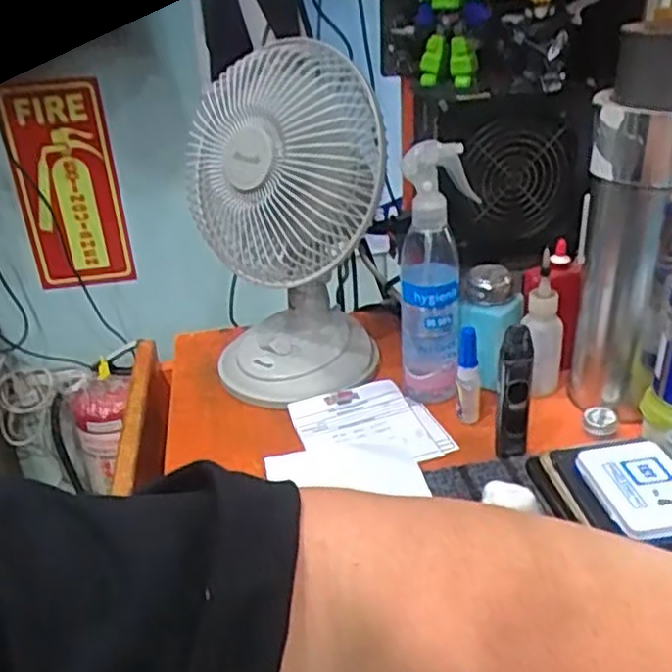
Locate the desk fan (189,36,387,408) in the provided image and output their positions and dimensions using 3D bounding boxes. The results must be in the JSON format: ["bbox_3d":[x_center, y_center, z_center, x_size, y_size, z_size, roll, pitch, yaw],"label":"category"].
[{"bbox_3d":[-0.039,-0.092,0.621,0.148,0.269,0.125,-7,29,-6],"label":"desk fan"}]

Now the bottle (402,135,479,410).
[{"bbox_3d":[0.083,-0.053,0.608,0.058,0.215,0.066,3,30,12],"label":"bottle"}]

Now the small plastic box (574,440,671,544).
[{"bbox_3d":[0.192,0.095,0.446,0.060,0.010,0.082,-7,29,-6],"label":"small plastic box"}]

